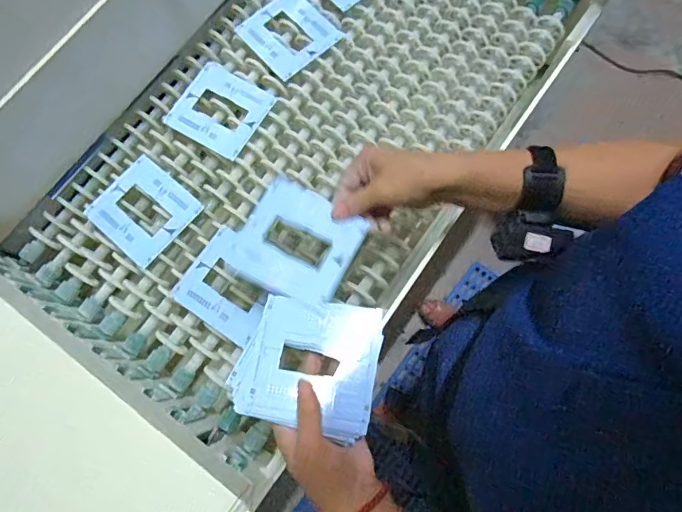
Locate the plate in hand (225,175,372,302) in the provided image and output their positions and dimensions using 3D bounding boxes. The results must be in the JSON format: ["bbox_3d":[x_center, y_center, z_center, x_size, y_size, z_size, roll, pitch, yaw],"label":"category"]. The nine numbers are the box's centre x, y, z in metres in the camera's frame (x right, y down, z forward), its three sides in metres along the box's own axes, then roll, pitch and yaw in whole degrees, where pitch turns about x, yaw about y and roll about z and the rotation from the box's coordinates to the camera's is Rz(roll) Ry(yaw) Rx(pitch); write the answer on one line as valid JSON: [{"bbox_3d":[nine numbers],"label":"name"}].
[{"bbox_3d":[-0.043,-0.015,0.444,0.112,0.010,0.105,28,79,6],"label":"plate in hand"}]

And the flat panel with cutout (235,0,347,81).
[{"bbox_3d":[-0.068,-0.296,0.594,0.113,0.007,0.105,43,79,11],"label":"flat panel with cutout"}]

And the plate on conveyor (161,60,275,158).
[{"bbox_3d":[-0.151,-0.186,0.565,0.107,0.007,0.104,31,77,7],"label":"plate on conveyor"}]

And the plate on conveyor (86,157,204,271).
[{"bbox_3d":[-0.234,-0.056,0.532,0.107,0.007,0.100,39,80,9],"label":"plate on conveyor"}]

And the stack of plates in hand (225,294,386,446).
[{"bbox_3d":[-0.029,0.094,0.409,0.127,0.024,0.115,13,77,3],"label":"stack of plates in hand"}]

